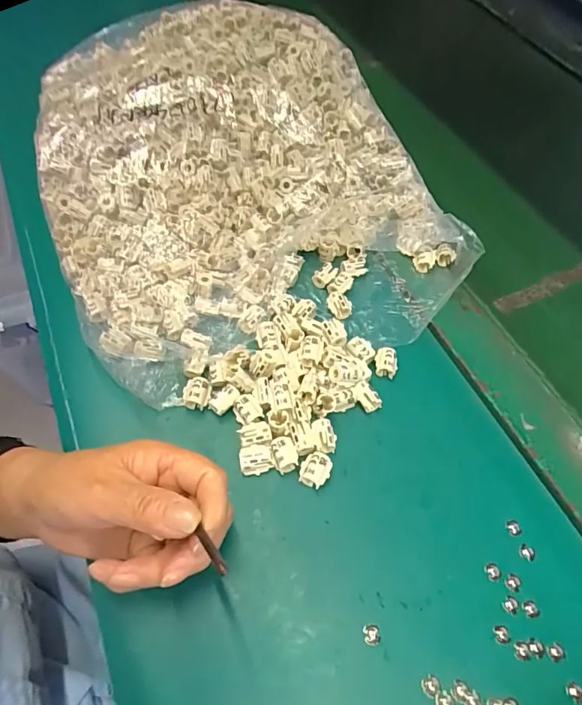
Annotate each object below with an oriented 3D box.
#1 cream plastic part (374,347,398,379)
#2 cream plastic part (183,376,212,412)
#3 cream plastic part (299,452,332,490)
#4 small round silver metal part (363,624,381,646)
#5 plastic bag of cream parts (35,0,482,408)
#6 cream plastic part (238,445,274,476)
[{"bbox_3d":[0.077,0.008,0.375,0.019,0.010,0.023,11,58,2],"label":"cream plastic part"},{"bbox_3d":[-0.070,0.030,0.347,0.020,0.011,0.022,1,58,-4],"label":"cream plastic part"},{"bbox_3d":[0.017,0.082,0.323,0.020,0.012,0.022,21,59,9],"label":"cream plastic part"},{"bbox_3d":[0.048,0.168,0.276,0.010,0.004,0.011,-1,58,-5],"label":"small round silver metal part"},{"bbox_3d":[-0.054,-0.177,0.436,0.336,0.089,0.408,-16,61,-14],"label":"plastic bag of cream parts"},{"bbox_3d":[-0.025,0.075,0.322,0.022,0.013,0.017,-11,59,-11],"label":"cream plastic part"}]

